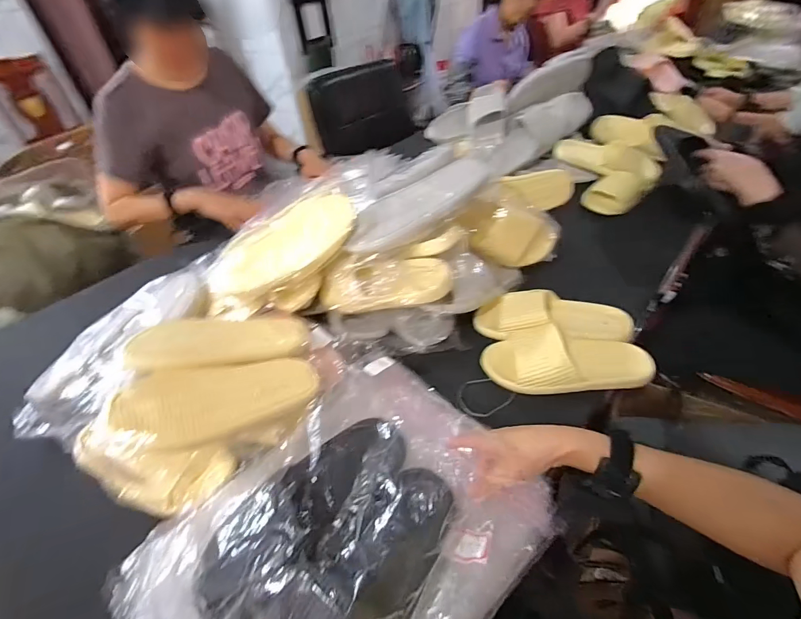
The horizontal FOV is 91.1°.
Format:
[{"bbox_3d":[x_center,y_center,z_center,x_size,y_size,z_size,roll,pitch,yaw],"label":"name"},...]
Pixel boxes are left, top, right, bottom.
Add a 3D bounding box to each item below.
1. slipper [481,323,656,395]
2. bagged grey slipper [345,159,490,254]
[{"bbox_3d":[0.255,0.070,0.596,0.245,0.059,0.105,1,44,9],"label":"slipper"},{"bbox_3d":[0.025,-0.170,0.638,0.256,0.059,0.090,-32,47,-5],"label":"bagged grey slipper"}]

